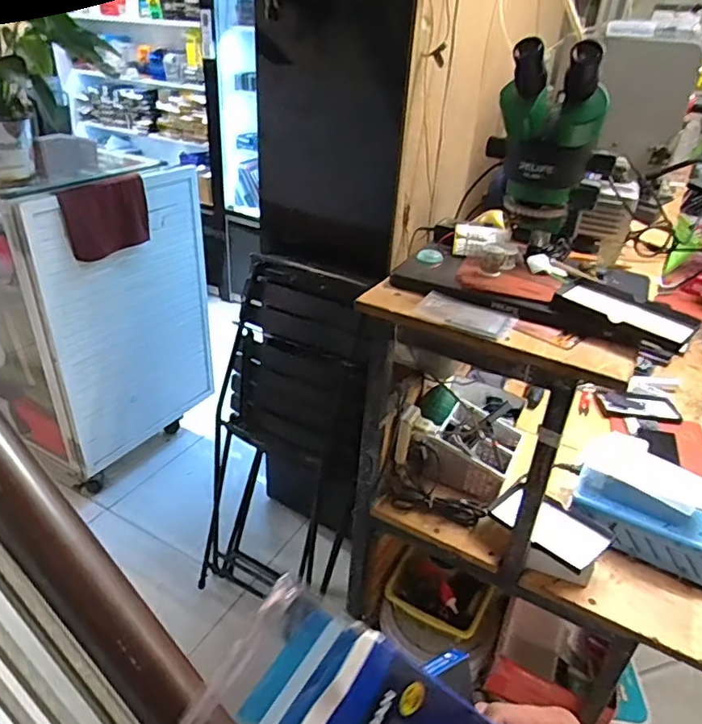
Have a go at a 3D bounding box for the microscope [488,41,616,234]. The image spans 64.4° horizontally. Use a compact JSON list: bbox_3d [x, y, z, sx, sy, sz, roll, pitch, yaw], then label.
[{"bbox_3d":[0.253,-0.271,0.701,0.146,0.221,0.129,12,32,12],"label":"microscope"}]

